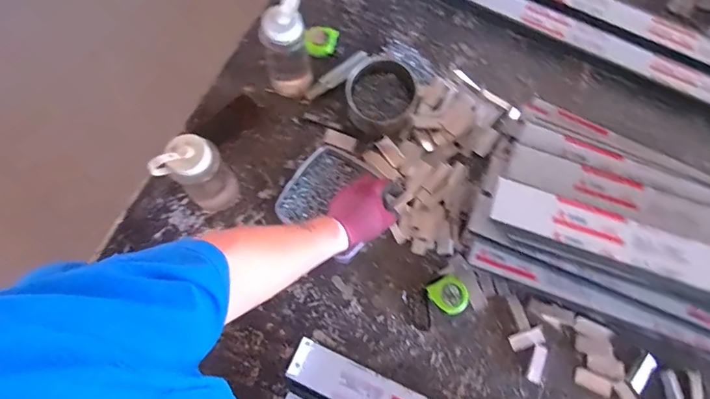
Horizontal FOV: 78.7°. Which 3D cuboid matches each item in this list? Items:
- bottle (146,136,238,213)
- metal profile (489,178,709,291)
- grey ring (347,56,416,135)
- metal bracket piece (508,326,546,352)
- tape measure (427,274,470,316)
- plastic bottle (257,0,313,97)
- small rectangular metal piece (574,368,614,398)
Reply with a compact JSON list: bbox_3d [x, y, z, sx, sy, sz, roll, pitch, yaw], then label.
[{"bbox_3d":[-0.281,-0.041,0.794,0.088,0.220,0.073,0,69,-1],"label":"bottle"},{"bbox_3d":[0.753,0.174,0.636,1.128,0.049,0.101,19,71,4],"label":"metal profile"},{"bbox_3d":[0.058,-0.221,0.941,0.149,0.072,0.151,-1,69,-1],"label":"grey ring"},{"bbox_3d":[0.324,0.263,0.814,0.069,0.008,0.030,-16,70,-7],"label":"metal bracket piece"},{"bbox_3d":[0.179,0.182,0.816,0.066,0.033,0.067,-29,72,-11],"label":"tape measure"},{"bbox_3d":[-0.134,-0.305,0.879,0.076,0.211,0.090,12,69,4],"label":"plastic bottle"},{"bbox_3d":[0.446,0.342,0.807,0.069,0.004,0.032,24,71,8],"label":"small rectangular metal piece"}]

